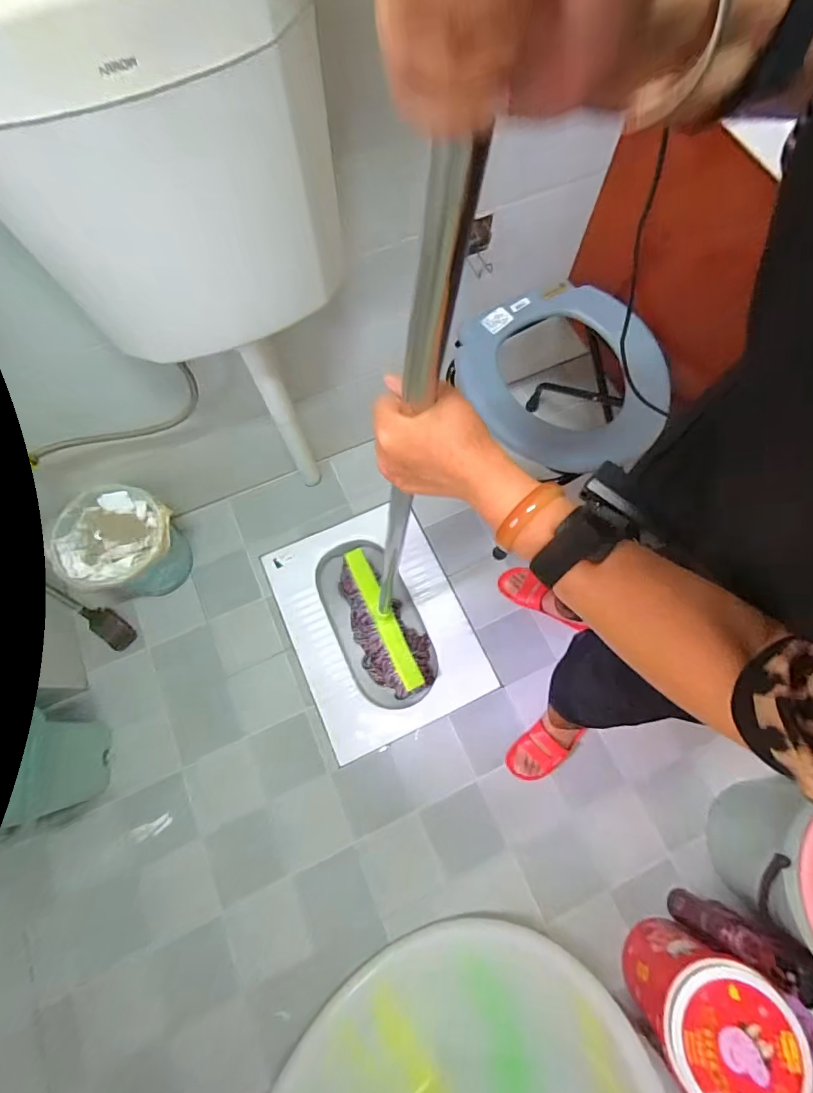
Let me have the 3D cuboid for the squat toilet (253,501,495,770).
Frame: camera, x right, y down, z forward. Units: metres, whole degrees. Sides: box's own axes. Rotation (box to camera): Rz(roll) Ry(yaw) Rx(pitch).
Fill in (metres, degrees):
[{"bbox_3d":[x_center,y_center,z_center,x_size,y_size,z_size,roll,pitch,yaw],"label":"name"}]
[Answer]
[{"bbox_3d":[-0.077,0.207,1.264,0.424,0.191,0.563,-24,74,-6],"label":"squat toilet"}]

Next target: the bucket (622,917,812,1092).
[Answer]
[{"bbox_3d":[0.496,0.793,0.808,0.192,0.239,0.195,0,73,1],"label":"bucket"}]

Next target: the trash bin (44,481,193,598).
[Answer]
[{"bbox_3d":[-0.642,0.005,1.091,0.251,0.228,0.208,-38,76,-10],"label":"trash bin"}]

